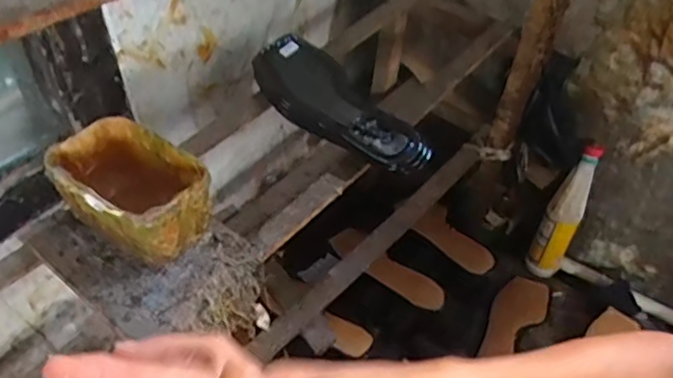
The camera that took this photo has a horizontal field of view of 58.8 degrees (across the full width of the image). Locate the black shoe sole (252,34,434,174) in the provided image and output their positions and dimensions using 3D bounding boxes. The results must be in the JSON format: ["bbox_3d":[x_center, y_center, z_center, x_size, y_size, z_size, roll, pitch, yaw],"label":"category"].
[{"bbox_3d":[0.001,-0.099,0.699,0.091,0.057,0.235,-34,54,-30],"label":"black shoe sole"}]

